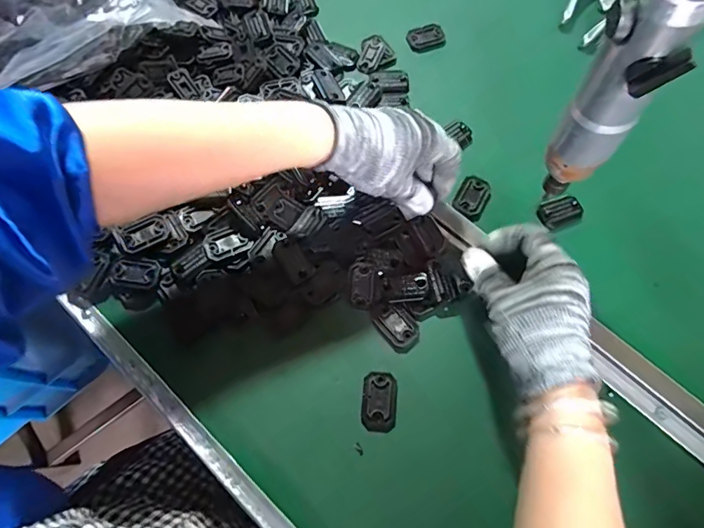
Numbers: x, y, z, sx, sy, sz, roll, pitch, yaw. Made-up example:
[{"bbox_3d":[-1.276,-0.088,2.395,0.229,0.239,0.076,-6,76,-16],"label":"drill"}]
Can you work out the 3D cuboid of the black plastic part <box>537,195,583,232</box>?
[{"bbox_3d":[0.199,-0.049,0.435,0.044,0.007,0.028,-18,72,-7],"label":"black plastic part"}]

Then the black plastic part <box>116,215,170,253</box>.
[{"bbox_3d":[-0.184,-0.027,0.404,0.041,0.013,0.029,-28,73,-10],"label":"black plastic part"}]

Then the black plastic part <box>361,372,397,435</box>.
[{"bbox_3d":[0.023,0.113,0.373,0.028,0.008,0.047,5,70,1],"label":"black plastic part"}]

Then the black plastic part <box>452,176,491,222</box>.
[{"bbox_3d":[0.117,-0.064,0.439,0.029,0.006,0.046,30,73,10],"label":"black plastic part"}]

